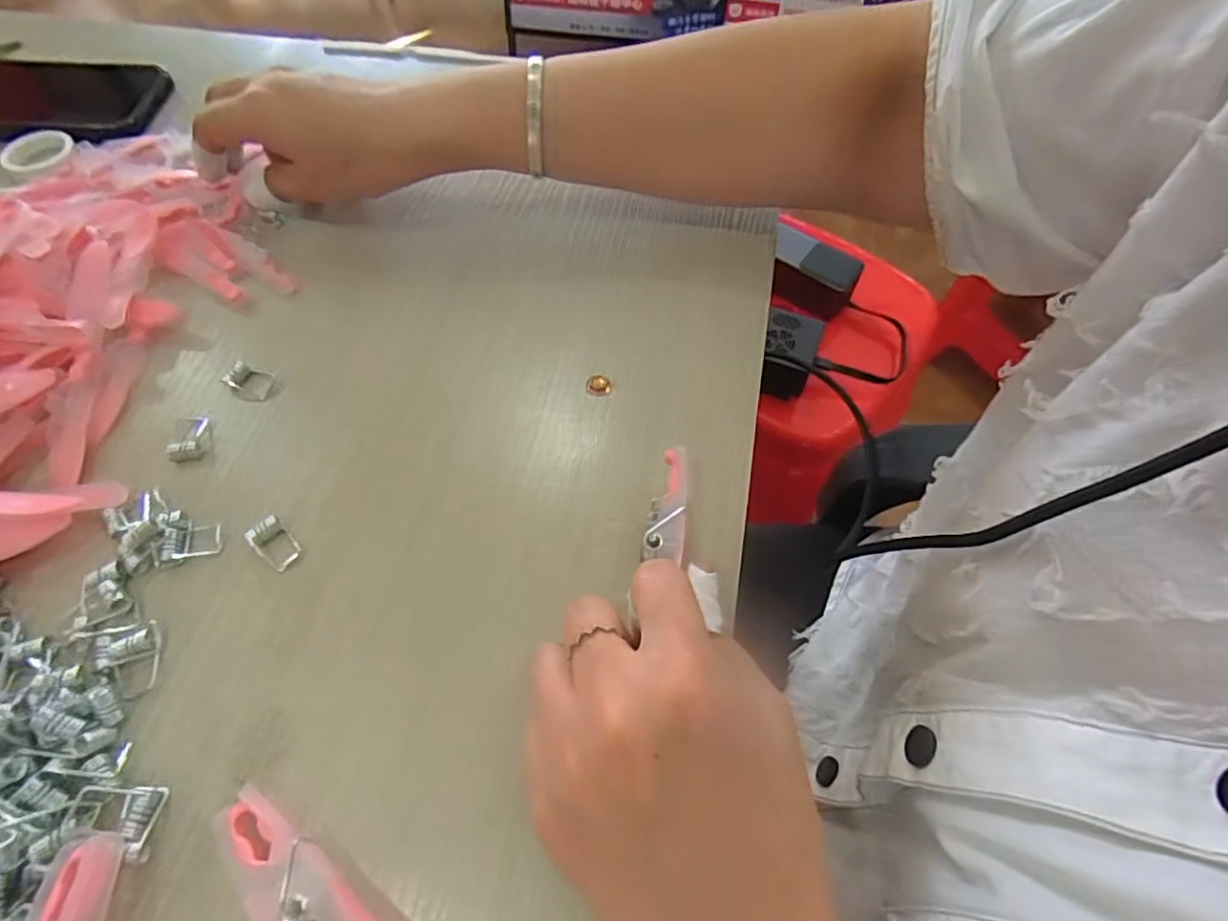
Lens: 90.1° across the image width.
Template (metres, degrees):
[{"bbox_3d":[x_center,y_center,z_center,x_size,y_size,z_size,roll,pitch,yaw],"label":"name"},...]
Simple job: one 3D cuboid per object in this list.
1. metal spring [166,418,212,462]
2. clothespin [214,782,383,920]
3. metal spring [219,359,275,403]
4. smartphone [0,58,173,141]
[{"bbox_3d":[-0.195,-0.011,0.280,0.014,0.006,0.024,-10,61,-7],"label":"metal spring"},{"bbox_3d":[-0.098,0.136,0.190,0.034,0.012,0.076,-39,68,-21],"label":"clothespin"},{"bbox_3d":[-0.176,-0.039,0.295,0.018,0.009,0.016,14,61,7],"label":"metal spring"},{"bbox_3d":[-0.387,-0.245,0.414,0.171,0.014,0.090,3,60,0],"label":"smartphone"}]

